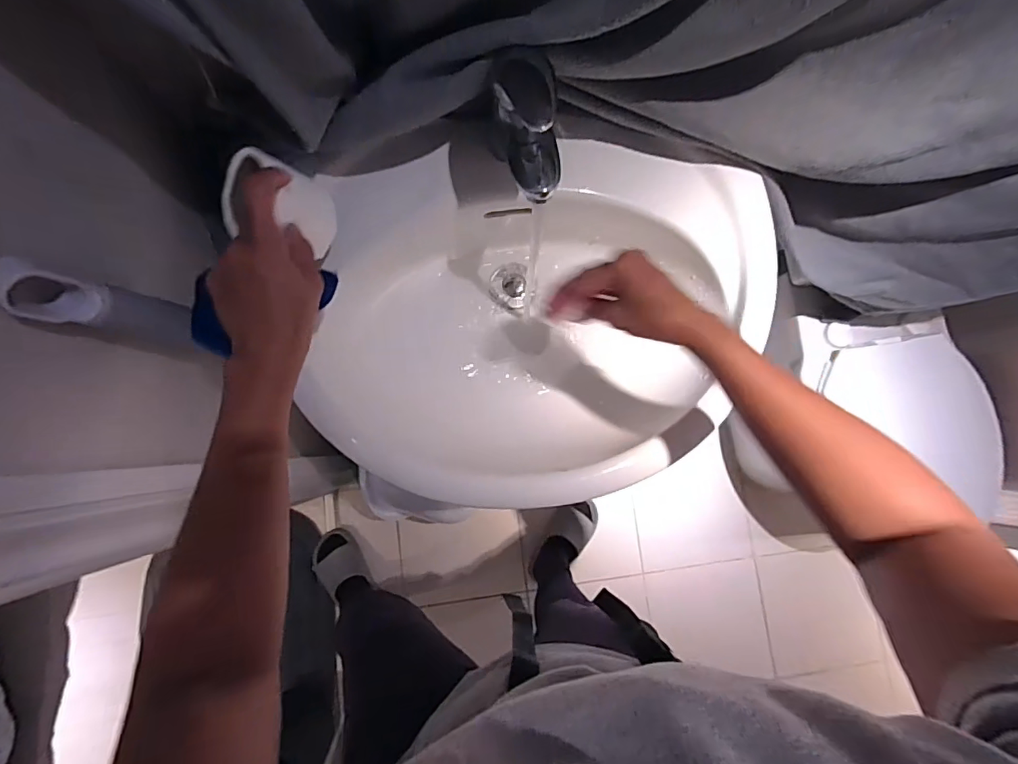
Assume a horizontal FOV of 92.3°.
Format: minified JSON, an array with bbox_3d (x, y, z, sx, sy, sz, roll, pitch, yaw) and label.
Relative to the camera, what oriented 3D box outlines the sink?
[{"bbox_3d":[0.041,-0.060,0.576,0.480,0.156,0.386,0,83,-3],"label":"sink"}]

